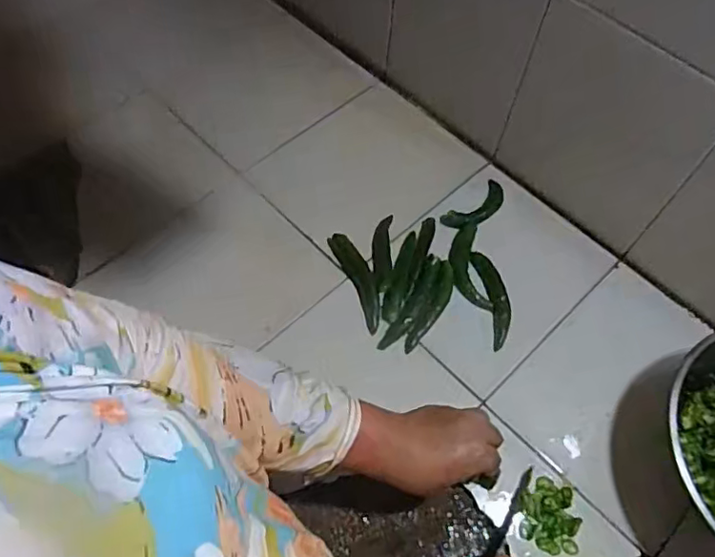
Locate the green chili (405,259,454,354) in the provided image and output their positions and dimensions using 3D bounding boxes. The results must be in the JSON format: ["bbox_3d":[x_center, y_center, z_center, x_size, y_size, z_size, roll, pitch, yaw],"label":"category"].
[{"bbox_3d":[0.084,0.031,0.629,0.024,0.018,0.115,22,63,11],"label":"green chili"}]

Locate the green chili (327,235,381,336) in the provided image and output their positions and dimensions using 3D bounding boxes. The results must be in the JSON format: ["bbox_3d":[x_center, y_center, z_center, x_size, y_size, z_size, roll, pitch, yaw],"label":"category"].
[{"bbox_3d":[0.003,0.001,0.647,0.030,0.014,0.123,-21,63,-12],"label":"green chili"}]

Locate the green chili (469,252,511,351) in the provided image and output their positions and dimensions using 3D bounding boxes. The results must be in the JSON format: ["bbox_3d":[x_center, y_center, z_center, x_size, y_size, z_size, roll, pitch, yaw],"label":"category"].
[{"bbox_3d":[0.153,0.019,0.635,0.028,0.021,0.124,-5,61,-4],"label":"green chili"}]

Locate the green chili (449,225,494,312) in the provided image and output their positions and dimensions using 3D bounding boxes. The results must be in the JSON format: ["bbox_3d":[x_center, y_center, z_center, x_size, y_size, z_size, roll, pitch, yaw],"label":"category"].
[{"bbox_3d":[0.126,-0.013,0.661,0.040,0.018,0.112,-3,61,-2],"label":"green chili"}]

